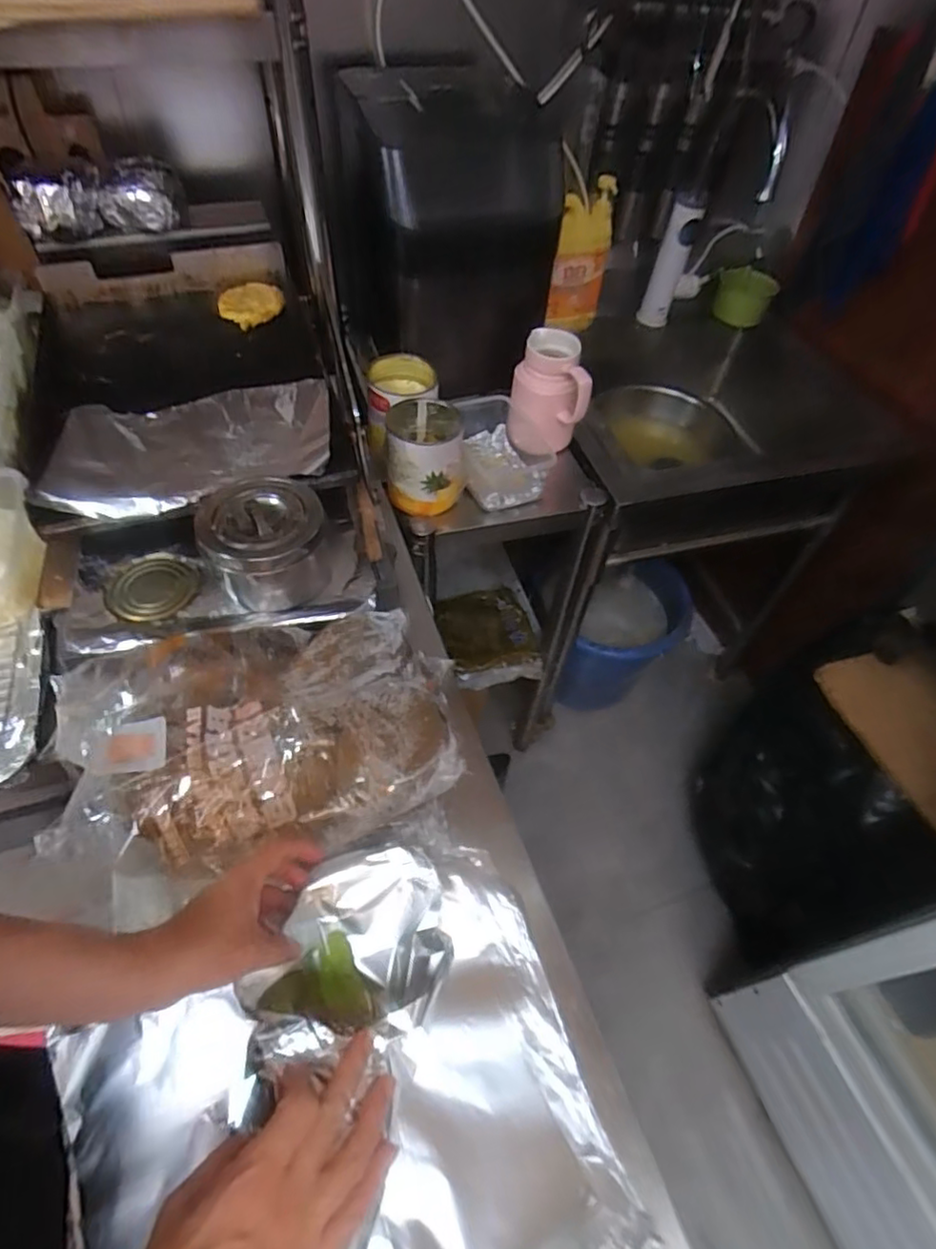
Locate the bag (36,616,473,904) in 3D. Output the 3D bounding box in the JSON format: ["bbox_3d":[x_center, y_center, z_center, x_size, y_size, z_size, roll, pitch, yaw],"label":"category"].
[{"bbox_3d":[-0.179,0.095,0.554,0.316,0.120,0.205,-9,54,-11],"label":"bag"}]

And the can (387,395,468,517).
[{"bbox_3d":[-0.060,-0.226,0.862,0.105,0.115,0.096,-5,54,-8],"label":"can"}]

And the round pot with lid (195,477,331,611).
[{"bbox_3d":[-0.210,-0.081,0.651,0.117,0.099,0.122,-4,54,-7],"label":"round pot with lid"}]

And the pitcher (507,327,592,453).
[{"bbox_3d":[0.119,-0.330,0.927,0.114,0.167,0.080,14,53,6],"label":"pitcher"}]

